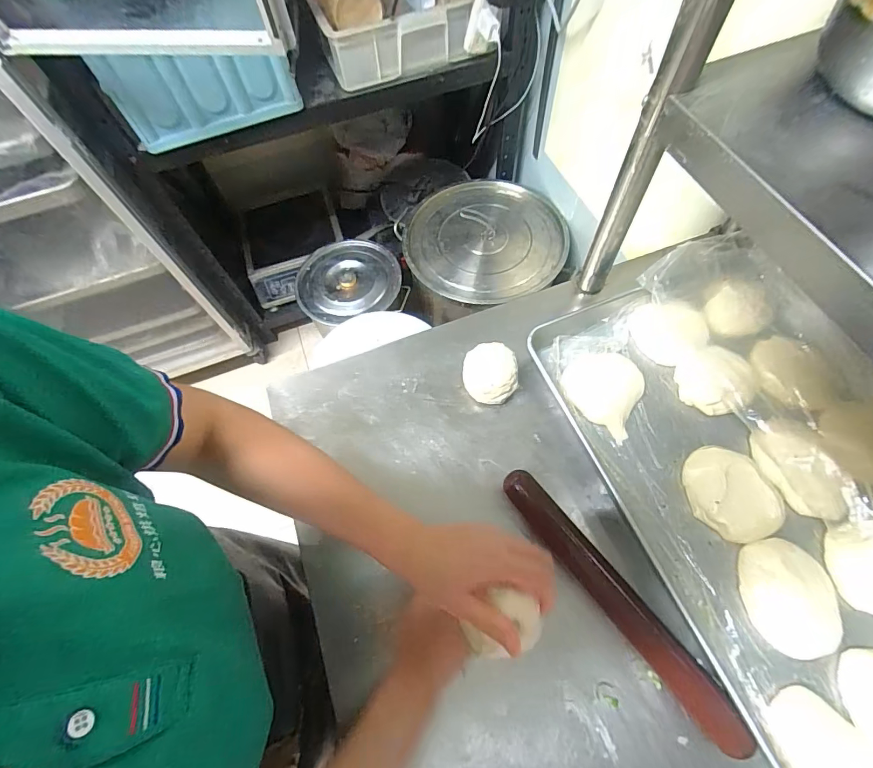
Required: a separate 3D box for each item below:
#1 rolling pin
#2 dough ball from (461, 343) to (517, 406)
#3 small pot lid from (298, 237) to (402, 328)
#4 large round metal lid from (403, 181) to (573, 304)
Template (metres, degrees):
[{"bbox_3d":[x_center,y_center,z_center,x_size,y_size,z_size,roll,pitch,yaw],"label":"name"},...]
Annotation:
[{"bbox_3d":[0.190,0.227,0.454,0.042,0.031,0.315,-37,69,-13],"label":"rolling pin"},{"bbox_3d":[0.072,-0.012,0.568,0.070,0.045,0.075,-1,65,3],"label":"dough ball"},{"bbox_3d":[-0.269,-0.319,1.278,0.308,0.063,0.298,-1,65,3],"label":"small pot lid"},{"bbox_3d":[0.137,-0.429,1.225,0.455,0.065,0.429,-1,65,3],"label":"large round metal lid"}]

